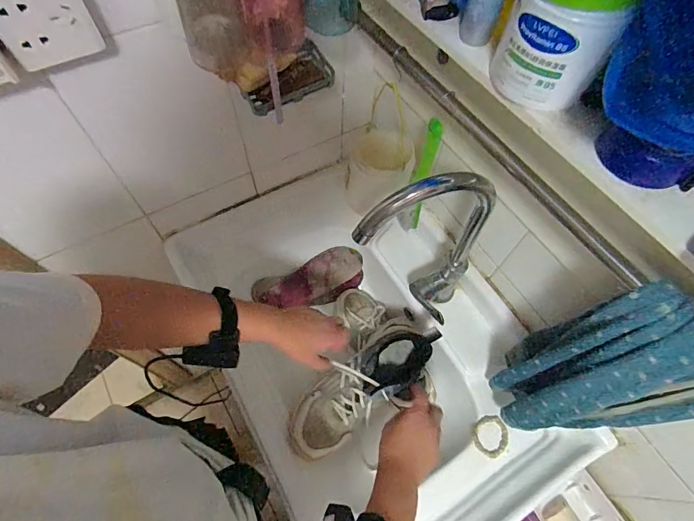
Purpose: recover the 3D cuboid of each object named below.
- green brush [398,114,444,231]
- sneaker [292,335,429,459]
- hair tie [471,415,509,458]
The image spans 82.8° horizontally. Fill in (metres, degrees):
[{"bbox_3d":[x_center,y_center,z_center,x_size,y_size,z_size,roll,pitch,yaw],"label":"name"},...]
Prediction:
[{"bbox_3d":[0.111,-0.118,0.598,0.031,0.229,0.023,18,62,7],"label":"green brush"},{"bbox_3d":[0.021,0.211,0.644,0.262,0.114,0.090,-32,68,-17],"label":"sneaker"},{"bbox_3d":[0.236,0.291,0.650,0.056,0.016,0.059,1,62,-2],"label":"hair tie"}]

